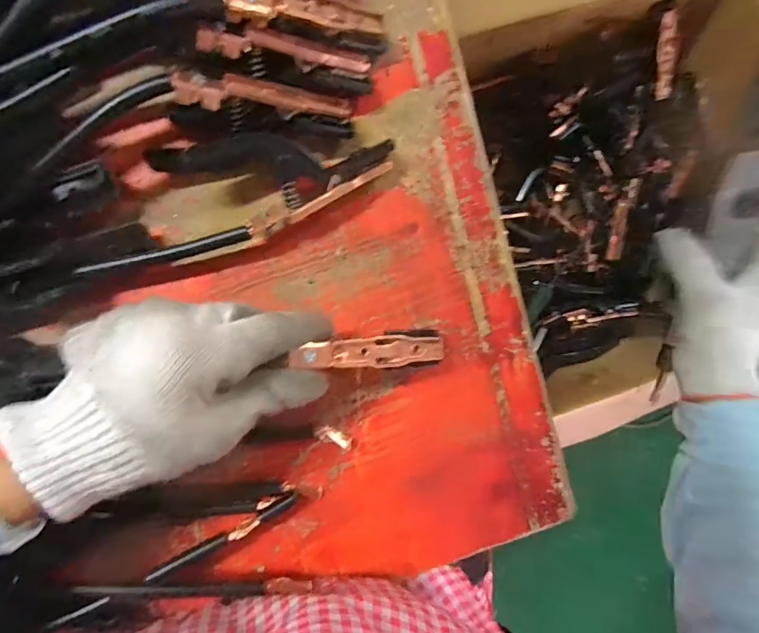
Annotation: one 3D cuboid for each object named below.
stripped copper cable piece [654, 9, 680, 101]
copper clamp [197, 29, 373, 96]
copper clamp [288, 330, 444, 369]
[{"bbox_3d":[0.320,-0.288,0.505,0.022,0.013,0.091,-34,133,-5],"label":"stripped copper cable piece"},{"bbox_3d":[-0.050,-0.145,0.257,0.097,0.013,0.023,-1,92,-27],"label":"copper clamp"},{"bbox_3d":[-0.004,0.020,0.258,0.094,0.007,0.022,-2,93,-28],"label":"copper clamp"}]

